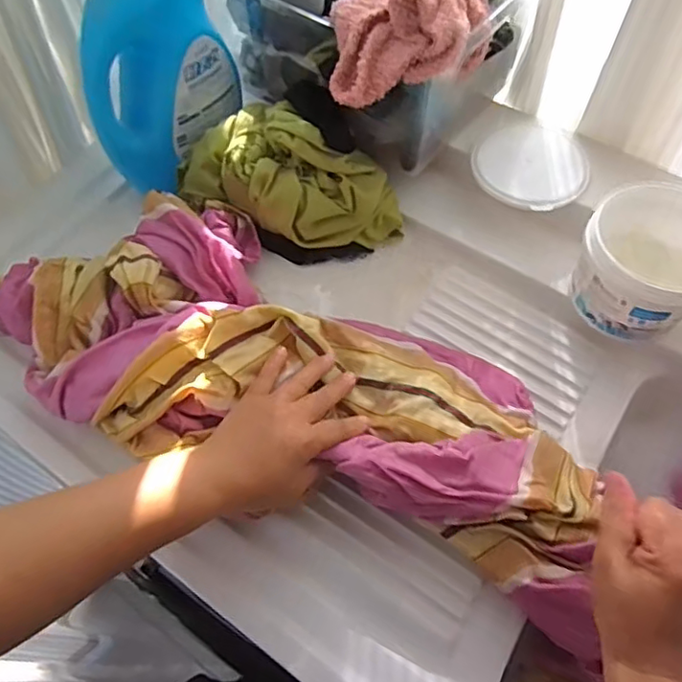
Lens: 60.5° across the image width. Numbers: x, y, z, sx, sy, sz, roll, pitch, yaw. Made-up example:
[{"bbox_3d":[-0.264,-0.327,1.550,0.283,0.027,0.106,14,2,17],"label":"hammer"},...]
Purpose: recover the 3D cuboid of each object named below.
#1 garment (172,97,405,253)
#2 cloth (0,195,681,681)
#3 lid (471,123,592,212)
[{"bbox_3d":[-0.057,-0.182,0.652,0.252,0.123,0.115,23,65,15],"label":"garment"},{"bbox_3d":[0.045,0.096,0.529,0.823,0.160,0.305,26,65,4],"label":"cloth"},{"bbox_3d":[0.215,-0.199,0.658,0.123,0.012,0.119,-1,61,2],"label":"lid"}]

